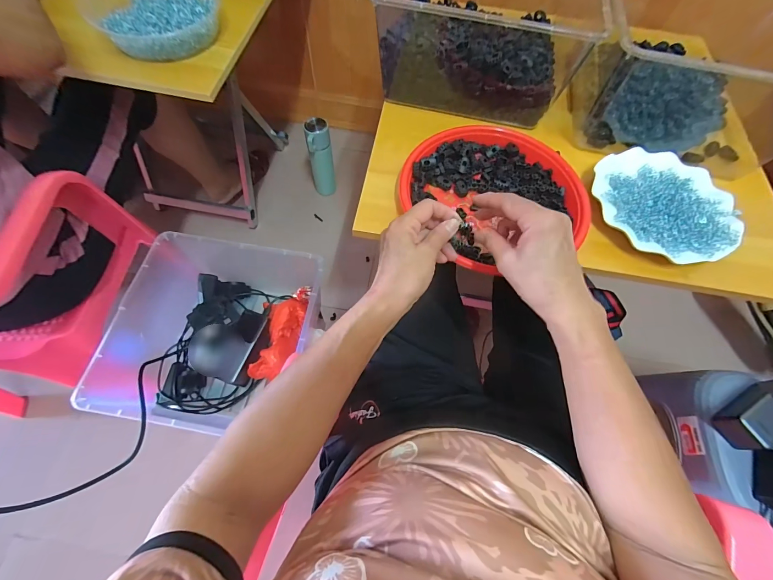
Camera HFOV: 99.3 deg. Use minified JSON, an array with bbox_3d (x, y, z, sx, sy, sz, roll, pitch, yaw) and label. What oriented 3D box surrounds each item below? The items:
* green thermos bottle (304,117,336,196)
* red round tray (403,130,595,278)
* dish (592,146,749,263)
[{"bbox_3d":[-0.192,-0.382,0.979,0.069,0.240,0.064,-10,66,-7],"label":"green thermos bottle"},{"bbox_3d":[0.139,-0.132,0.435,0.227,0.032,0.217,1,65,-3],"label":"red round tray"},{"bbox_3d":[0.373,-0.116,0.444,0.165,0.034,0.181,1,65,-3],"label":"dish"}]

